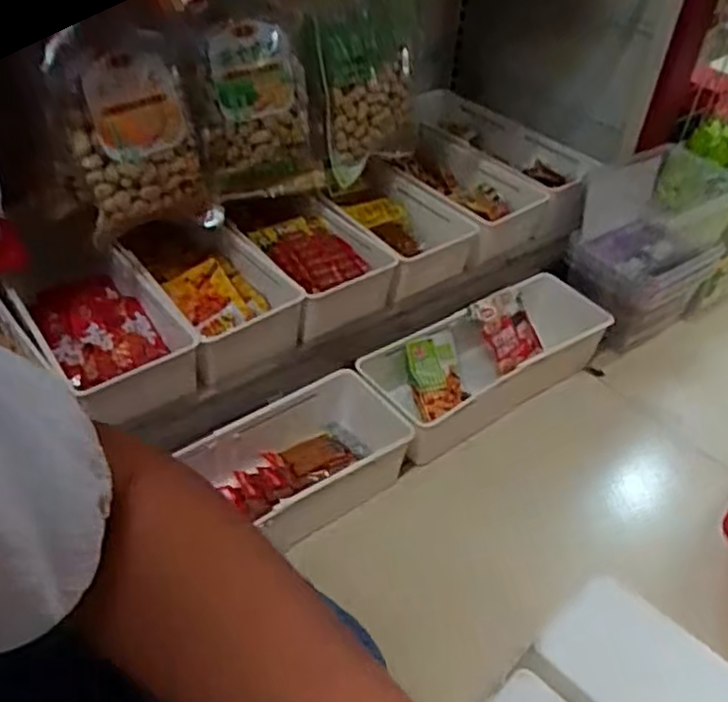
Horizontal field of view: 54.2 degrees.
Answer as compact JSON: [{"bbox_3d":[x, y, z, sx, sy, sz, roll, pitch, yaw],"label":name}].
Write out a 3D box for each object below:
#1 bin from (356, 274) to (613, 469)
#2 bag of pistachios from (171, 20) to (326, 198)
[{"bbox_3d":[0.175,0.025,1.020,0.380,0.130,0.134,-24,49,-28],"label":"bin"},{"bbox_3d":[-0.124,-0.266,0.801,0.137,0.240,0.081,-22,64,-6],"label":"bag of pistachios"}]

